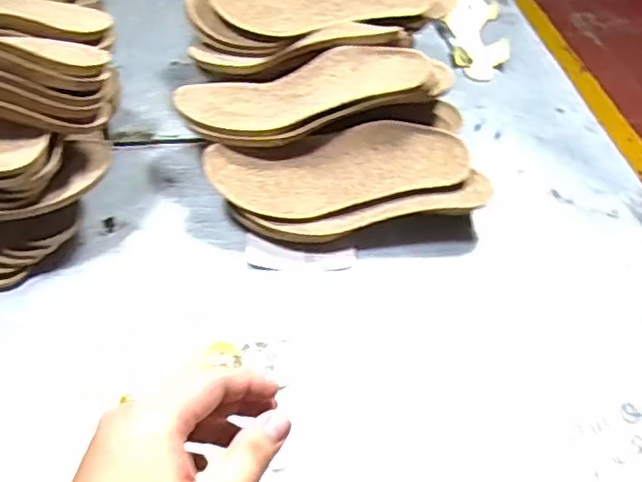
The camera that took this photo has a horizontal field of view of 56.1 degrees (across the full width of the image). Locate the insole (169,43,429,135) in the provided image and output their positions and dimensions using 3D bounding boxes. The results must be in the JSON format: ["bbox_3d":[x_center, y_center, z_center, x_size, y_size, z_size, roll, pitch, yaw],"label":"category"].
[{"bbox_3d":[-0.020,-0.147,0.583,0.242,0.024,0.086,-10,48,8],"label":"insole"}]

